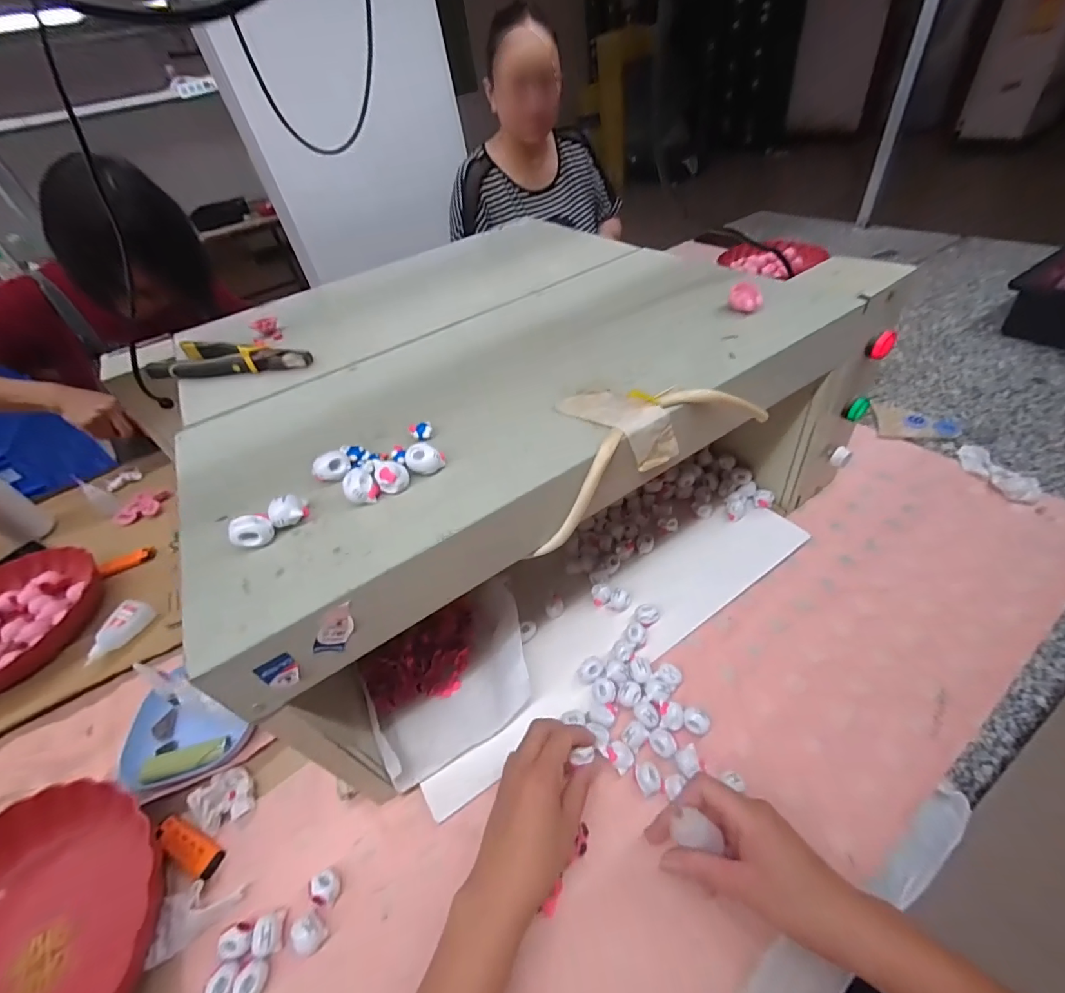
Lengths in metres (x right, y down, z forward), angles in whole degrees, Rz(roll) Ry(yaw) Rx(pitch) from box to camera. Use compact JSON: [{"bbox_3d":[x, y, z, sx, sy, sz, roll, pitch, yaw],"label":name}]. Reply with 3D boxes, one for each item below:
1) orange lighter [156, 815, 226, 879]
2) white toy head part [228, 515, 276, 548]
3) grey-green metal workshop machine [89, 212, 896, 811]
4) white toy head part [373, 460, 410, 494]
[{"bbox_3d":[-0.315,0.323,0.419,0.071,0.016,0.024,10,50,22],"label":"orange lighter"},{"bbox_3d":[-0.184,0.022,0.299,0.023,0.019,0.013,-29,47,-15],"label":"white toy head part"},{"bbox_3d":[-0.059,-0.107,0.602,0.654,0.276,0.621,-33,48,-20],"label":"grey-green metal workshop machine"},{"bbox_3d":[-0.100,-0.015,0.323,0.022,0.018,0.023,-26,46,-12],"label":"white toy head part"}]

